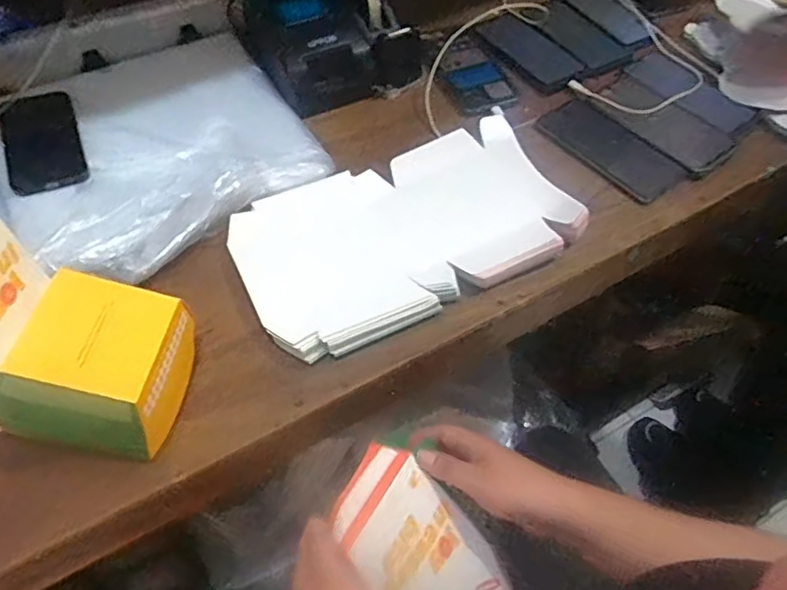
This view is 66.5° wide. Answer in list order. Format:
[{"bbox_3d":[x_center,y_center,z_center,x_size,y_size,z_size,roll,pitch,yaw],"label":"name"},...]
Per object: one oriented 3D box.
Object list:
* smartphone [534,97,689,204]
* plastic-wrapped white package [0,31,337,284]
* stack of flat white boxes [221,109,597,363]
[{"bbox_3d":[0.249,-0.172,0.689,0.080,0.010,0.162,-35,62,-24],"label":"smartphone"},{"bbox_3d":[-0.266,-0.170,0.659,0.325,0.028,0.305,-35,62,-24],"label":"plastic-wrapped white package"},{"bbox_3d":[0.011,-0.070,0.590,0.317,0.036,0.191,-20,57,-15],"label":"stack of flat white boxes"}]

